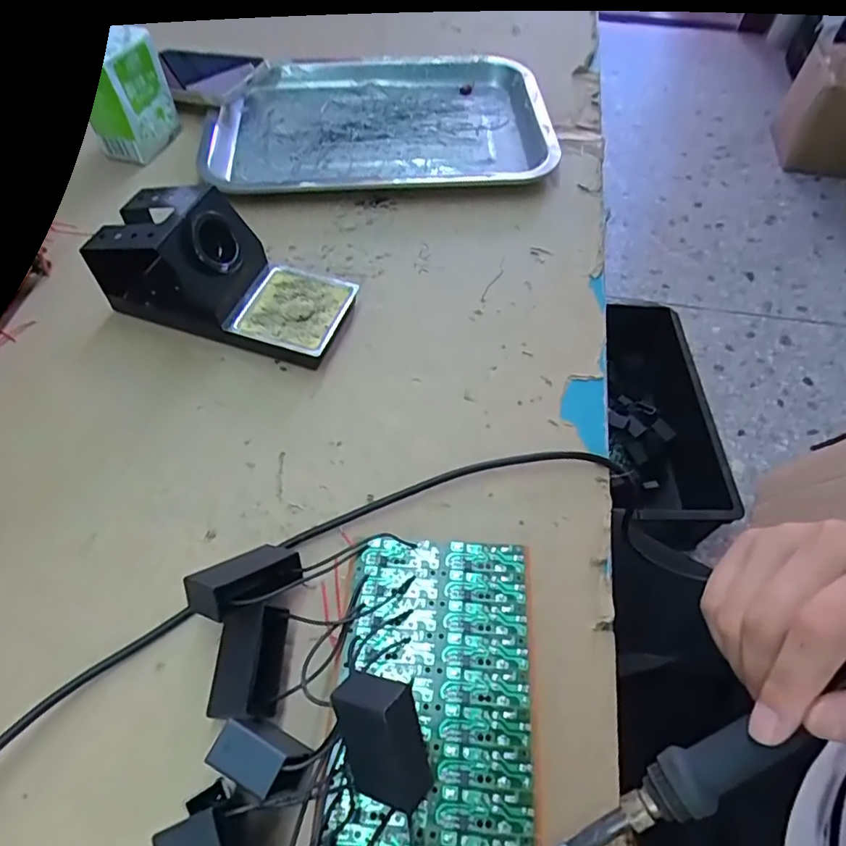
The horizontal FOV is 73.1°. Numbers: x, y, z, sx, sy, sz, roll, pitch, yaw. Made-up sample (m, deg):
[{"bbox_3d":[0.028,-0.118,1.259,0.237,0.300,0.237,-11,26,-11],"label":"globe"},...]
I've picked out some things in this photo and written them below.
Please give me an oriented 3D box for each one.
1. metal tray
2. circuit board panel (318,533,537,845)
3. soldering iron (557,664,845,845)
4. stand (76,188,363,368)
[{"bbox_3d":[-0.042,-0.285,0.528,0.296,0.027,0.219,-4,57,-5],"label":"metal tray"},{"bbox_3d":[0.006,0.127,0.267,0.089,0.005,0.152,4,57,0],"label":"circuit board panel"},{"bbox_3d":[0.124,0.115,0.209,0.194,0.013,0.019,-36,62,6],"label":"soldering iron"},{"bbox_3d":[-0.135,-0.102,0.382,0.165,0.072,0.074,14,57,7],"label":"stand"}]

